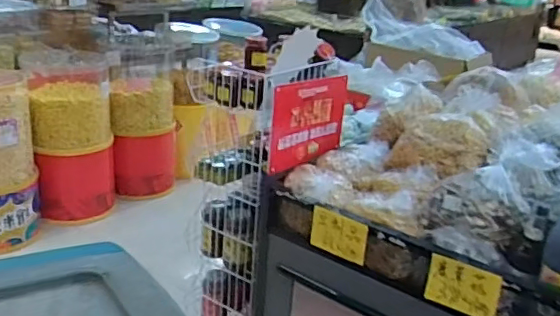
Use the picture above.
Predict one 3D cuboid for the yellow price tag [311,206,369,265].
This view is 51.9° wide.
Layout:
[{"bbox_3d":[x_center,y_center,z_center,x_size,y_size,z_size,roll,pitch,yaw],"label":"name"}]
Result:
[{"bbox_3d":[0.137,0.180,1.344,0.153,0.110,0.010,19,33,32],"label":"yellow price tag"}]

